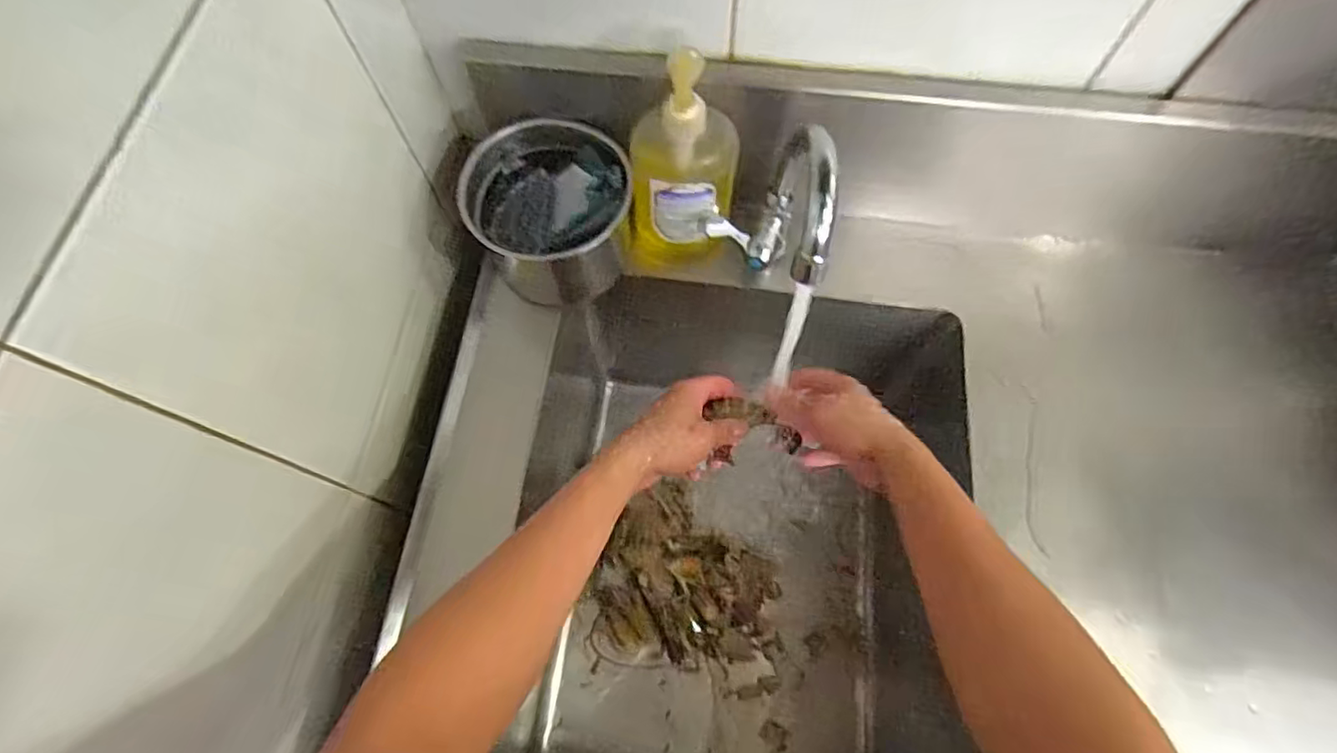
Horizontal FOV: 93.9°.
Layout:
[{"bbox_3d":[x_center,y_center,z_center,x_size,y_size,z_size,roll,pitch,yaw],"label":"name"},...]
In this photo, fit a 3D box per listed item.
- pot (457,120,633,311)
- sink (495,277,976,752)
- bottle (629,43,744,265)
[{"bbox_3d":[-0.116,-0.162,0.621,0.143,0.105,0.149,0,68,1],"label":"pot"},{"bbox_3d":[0.074,0.210,0.697,0.404,0.317,0.471,4,68,3],"label":"sink"},{"bbox_3d":[0.011,-0.191,0.576,0.099,0.224,0.058,7,68,4],"label":"bottle"}]

